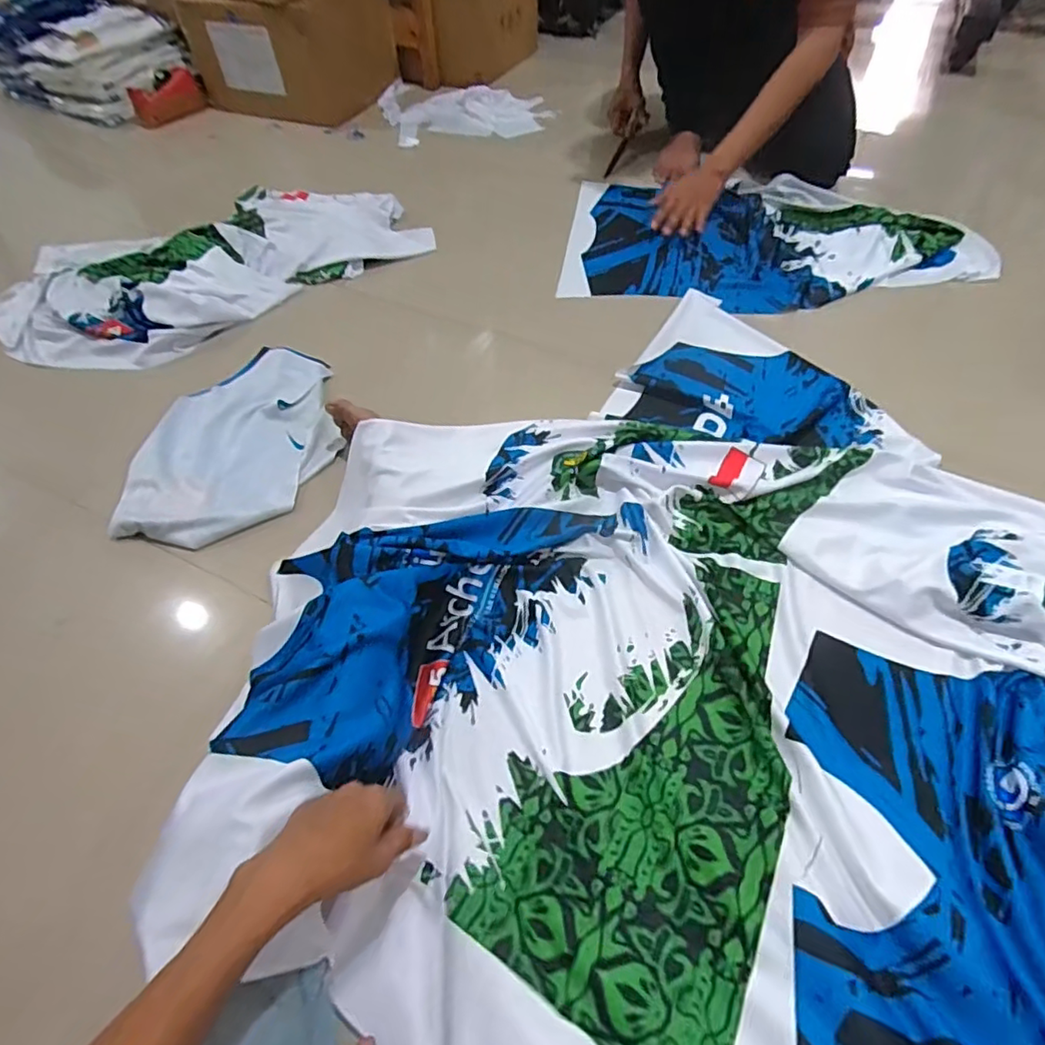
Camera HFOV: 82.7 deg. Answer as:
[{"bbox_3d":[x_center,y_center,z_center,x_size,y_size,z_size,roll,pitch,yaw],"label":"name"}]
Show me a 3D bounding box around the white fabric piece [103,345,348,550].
[{"bbox_3d":[-0.459,-0.135,0.931,0.314,0.029,0.421,-21,45,-4],"label":"white fabric piece"}]

